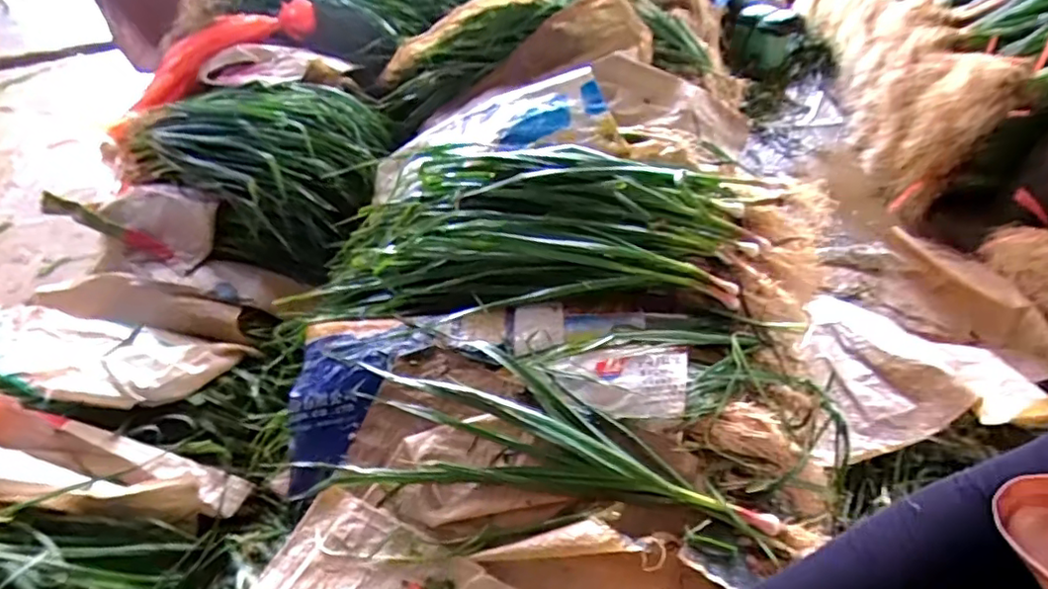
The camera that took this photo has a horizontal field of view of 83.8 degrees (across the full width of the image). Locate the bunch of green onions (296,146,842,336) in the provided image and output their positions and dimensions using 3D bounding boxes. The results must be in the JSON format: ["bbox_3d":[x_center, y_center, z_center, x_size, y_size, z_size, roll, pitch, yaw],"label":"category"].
[{"bbox_3d":[0.055,-0.109,0.891,0.750,0.147,0.342,2,45,7],"label":"bunch of green onions"}]

